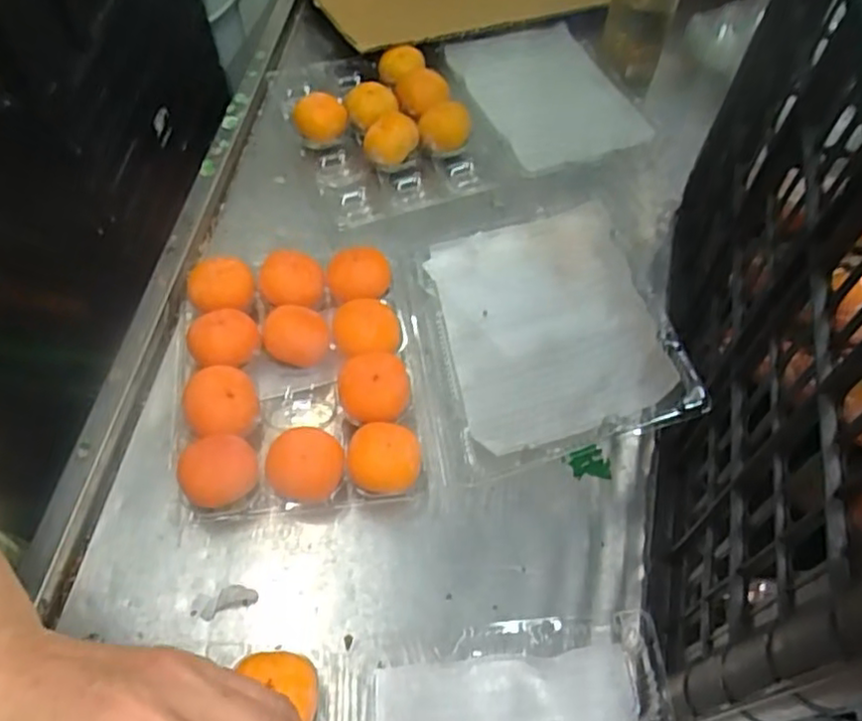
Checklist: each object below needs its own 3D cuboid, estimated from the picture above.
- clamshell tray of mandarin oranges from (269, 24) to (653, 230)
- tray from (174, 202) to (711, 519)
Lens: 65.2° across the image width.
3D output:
[{"bbox_3d":[0.042,-0.266,0.694,0.352,0.043,0.228,-21,59,-16],"label":"clamshell tray of mandarin oranges"},{"bbox_3d":[-0.012,-0.019,0.511,0.348,0.081,0.244,-6,56,-6],"label":"tray"}]

